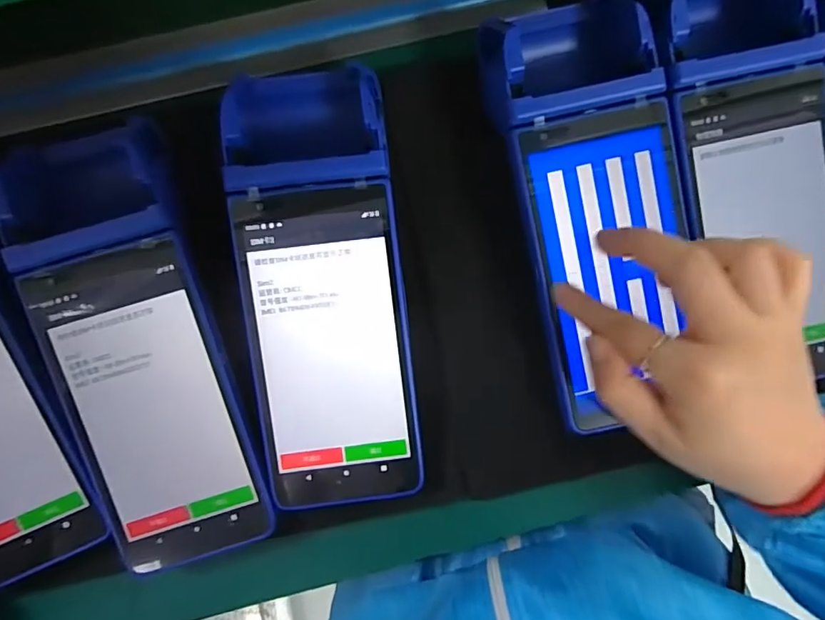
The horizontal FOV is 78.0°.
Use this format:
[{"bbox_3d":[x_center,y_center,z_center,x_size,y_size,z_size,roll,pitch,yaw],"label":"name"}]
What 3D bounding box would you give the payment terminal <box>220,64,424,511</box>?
[{"bbox_3d":[-0.045,-0.011,0.262,0.078,0.040,0.218,-6,91,-4],"label":"payment terminal"}]

